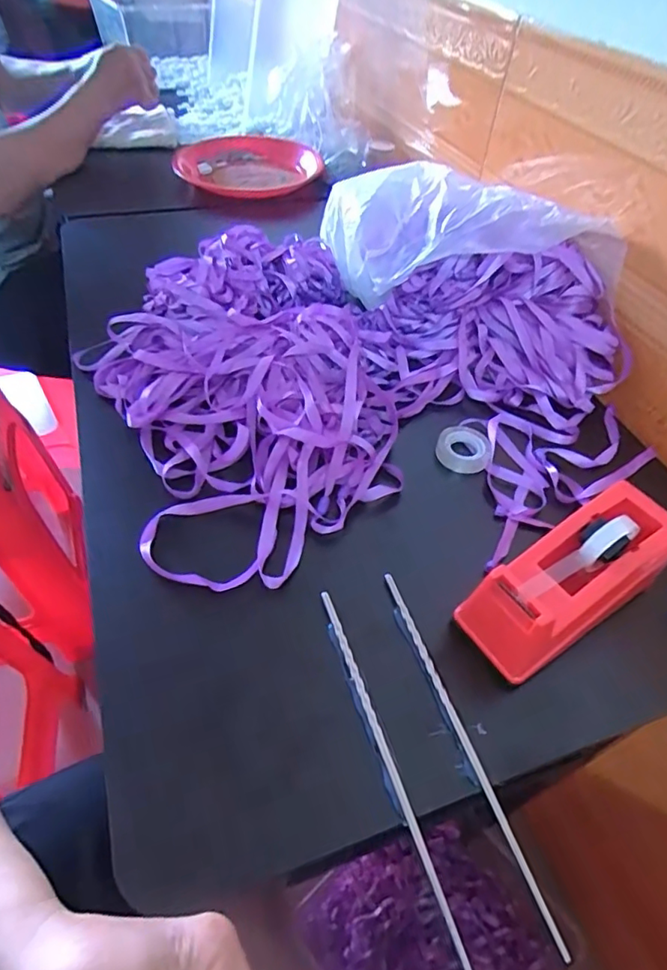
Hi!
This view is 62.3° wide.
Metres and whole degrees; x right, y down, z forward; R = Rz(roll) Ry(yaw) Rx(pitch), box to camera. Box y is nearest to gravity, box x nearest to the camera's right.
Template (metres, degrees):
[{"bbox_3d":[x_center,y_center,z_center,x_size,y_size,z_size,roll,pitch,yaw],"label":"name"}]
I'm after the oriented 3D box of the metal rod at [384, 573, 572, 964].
[{"bbox_3d":[0.077,0.147,0.335,0.008,0.005,0.220,-13,51,-16],"label":"metal rod"}]

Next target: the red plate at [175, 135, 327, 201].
[{"bbox_3d":[-0.144,-0.532,0.911,0.226,0.040,0.251,-10,47,-8],"label":"red plate"}]

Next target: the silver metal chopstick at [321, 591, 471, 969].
[{"bbox_3d":[0.031,0.158,0.322,0.007,0.005,0.218,-13,50,-15],"label":"silver metal chopstick"}]

